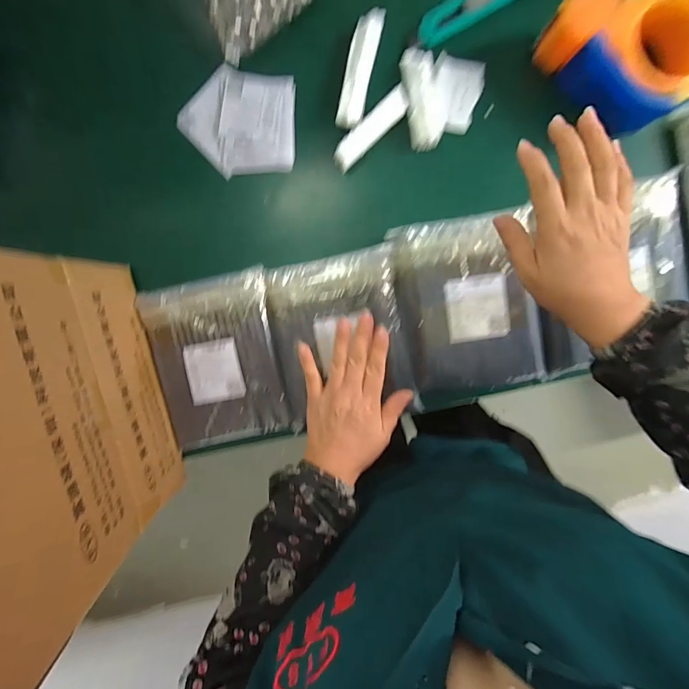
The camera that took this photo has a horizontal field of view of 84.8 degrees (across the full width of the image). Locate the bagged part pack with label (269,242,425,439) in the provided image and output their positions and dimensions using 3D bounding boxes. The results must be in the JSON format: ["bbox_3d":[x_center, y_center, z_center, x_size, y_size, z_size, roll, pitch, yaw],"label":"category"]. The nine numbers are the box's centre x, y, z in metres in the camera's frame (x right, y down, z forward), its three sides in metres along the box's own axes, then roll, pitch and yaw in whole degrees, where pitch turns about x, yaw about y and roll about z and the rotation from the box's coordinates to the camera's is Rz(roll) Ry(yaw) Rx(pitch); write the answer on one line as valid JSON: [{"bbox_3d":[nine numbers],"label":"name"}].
[{"bbox_3d":[-0.006,-0.004,0.416,0.148,0.019,0.183,-11,98,4],"label":"bagged part pack with label"}]

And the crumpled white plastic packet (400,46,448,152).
[{"bbox_3d":[0.082,-0.251,0.385,0.037,0.019,0.094,-9,98,4],"label":"crumpled white plastic packet"}]

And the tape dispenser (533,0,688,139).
[{"bbox_3d":[0.267,-0.273,0.351,0.110,0.057,0.138,-43,94,7],"label":"tape dispenser"}]

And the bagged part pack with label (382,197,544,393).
[{"bbox_3d":[0.132,-0.042,0.400,0.141,0.014,0.181,-10,98,4],"label":"bagged part pack with label"}]

